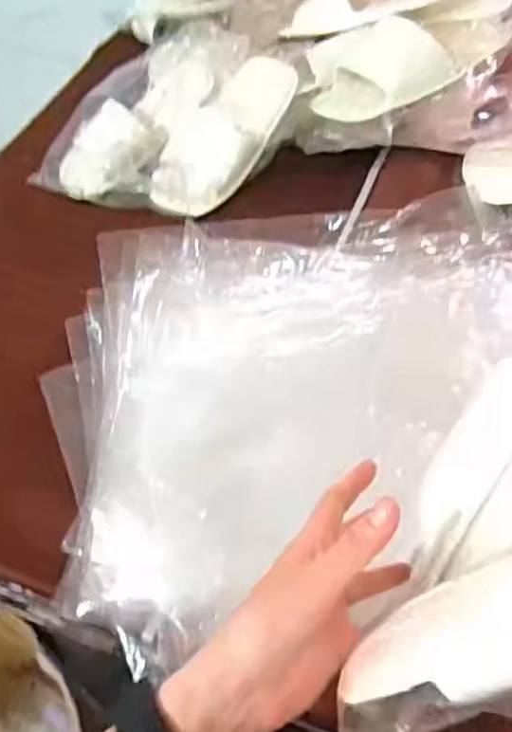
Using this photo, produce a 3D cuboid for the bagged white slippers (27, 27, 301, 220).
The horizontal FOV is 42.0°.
[{"bbox_3d":[-0.099,-0.293,0.804,0.218,0.076,0.284,35,63,27],"label":"bagged white slippers"}]

